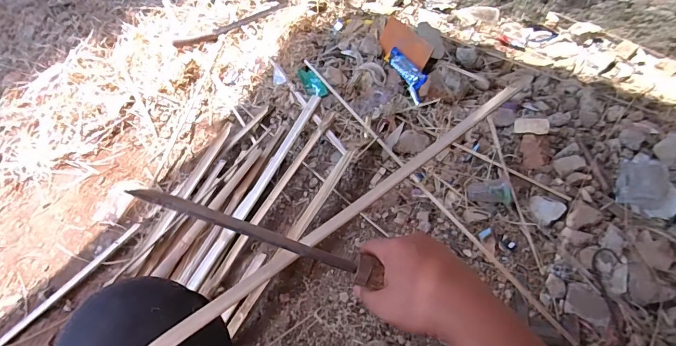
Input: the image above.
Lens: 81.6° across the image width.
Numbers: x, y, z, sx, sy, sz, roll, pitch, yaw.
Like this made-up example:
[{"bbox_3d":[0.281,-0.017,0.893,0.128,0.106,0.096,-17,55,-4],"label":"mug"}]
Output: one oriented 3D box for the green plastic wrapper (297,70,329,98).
[{"bbox_3d":[-0.074,-0.261,1.132,0.047,0.016,0.120,-32,61,-17],"label":"green plastic wrapper"}]

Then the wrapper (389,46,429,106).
[{"bbox_3d":[0.197,-0.284,1.100,0.054,0.033,0.209,-18,56,-9],"label":"wrapper"}]

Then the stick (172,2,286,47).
[{"bbox_3d":[-0.344,-0.480,1.284,0.379,0.026,0.054,-25,59,-13],"label":"stick"}]

